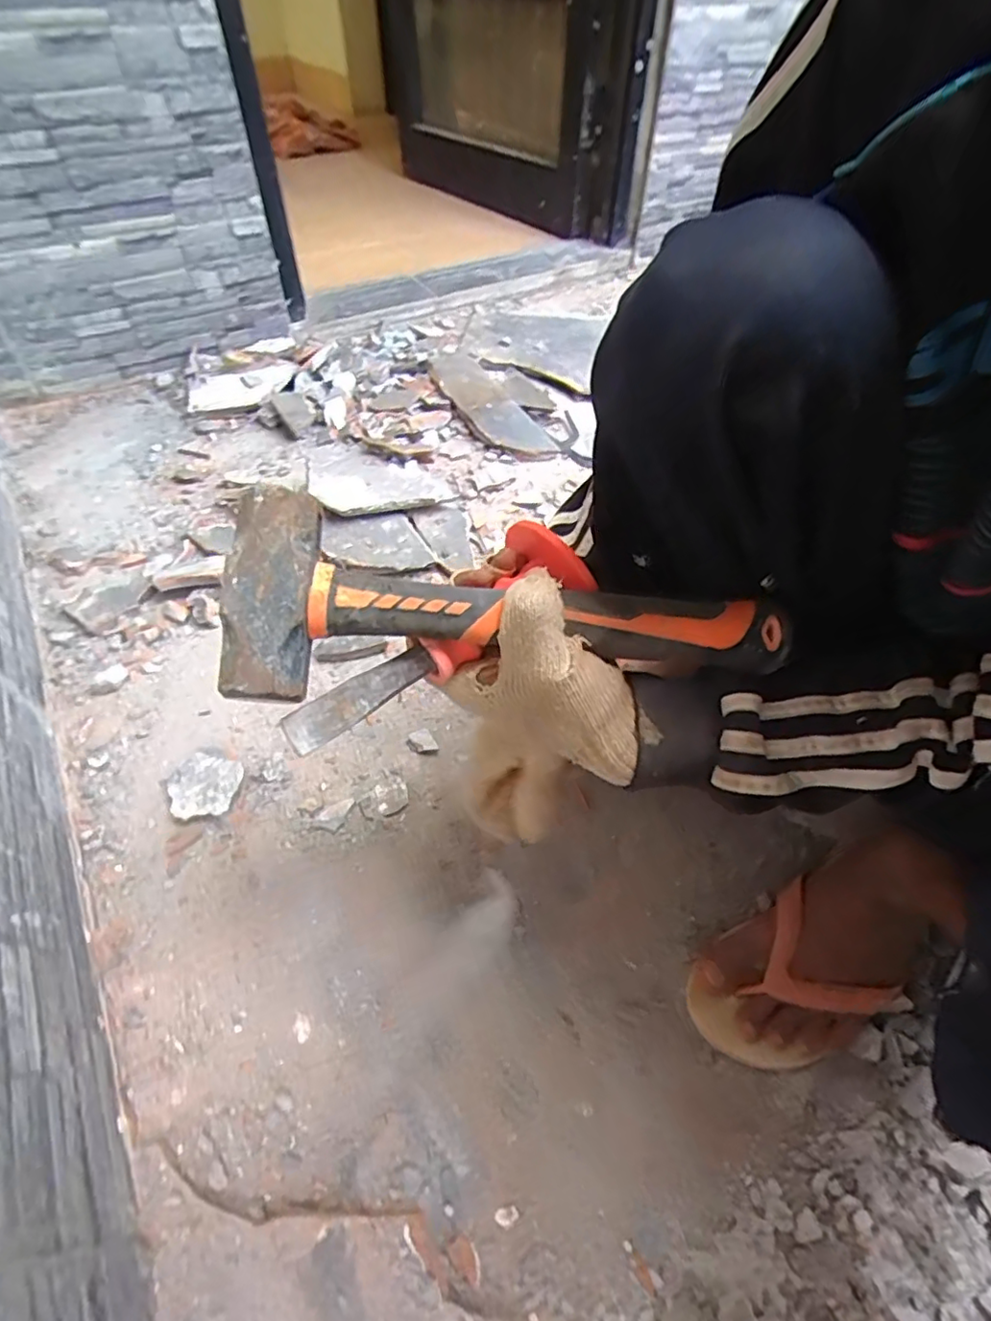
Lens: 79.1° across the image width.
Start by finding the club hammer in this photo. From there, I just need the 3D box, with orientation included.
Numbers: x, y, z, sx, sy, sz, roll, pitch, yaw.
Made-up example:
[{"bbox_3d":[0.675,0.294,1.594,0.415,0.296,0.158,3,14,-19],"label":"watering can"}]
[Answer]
[{"bbox_3d":[0.012,-0.026,0.293,0.272,0.052,0.082,2,55,-8],"label":"club hammer"}]

